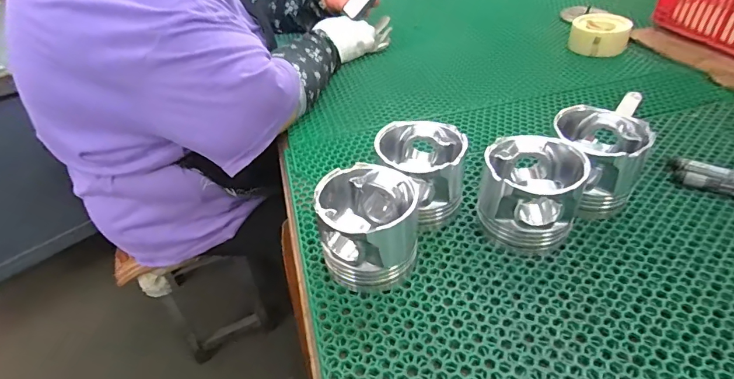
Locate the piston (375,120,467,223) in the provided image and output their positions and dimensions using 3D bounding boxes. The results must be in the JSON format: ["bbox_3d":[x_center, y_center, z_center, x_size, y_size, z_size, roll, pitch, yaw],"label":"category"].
[{"bbox_3d":[0.063,-0.017,0.472,0.084,0.093,0.086,-4,41,4],"label":"piston"}]

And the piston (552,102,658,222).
[{"bbox_3d":[0.250,-0.029,0.466,0.087,0.088,0.089,2,42,10],"label":"piston"}]

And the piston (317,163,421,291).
[{"bbox_3d":[0.002,0.038,0.417,0.091,0.091,0.092,-4,41,4],"label":"piston"}]

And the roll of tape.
[{"bbox_3d":[0.422,-0.282,0.770,0.097,0.046,0.090,15,44,21],"label":"roll of tape"}]

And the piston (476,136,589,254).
[{"bbox_3d":[0.167,0.005,0.436,0.090,0.089,0.092,-4,41,4],"label":"piston"}]

